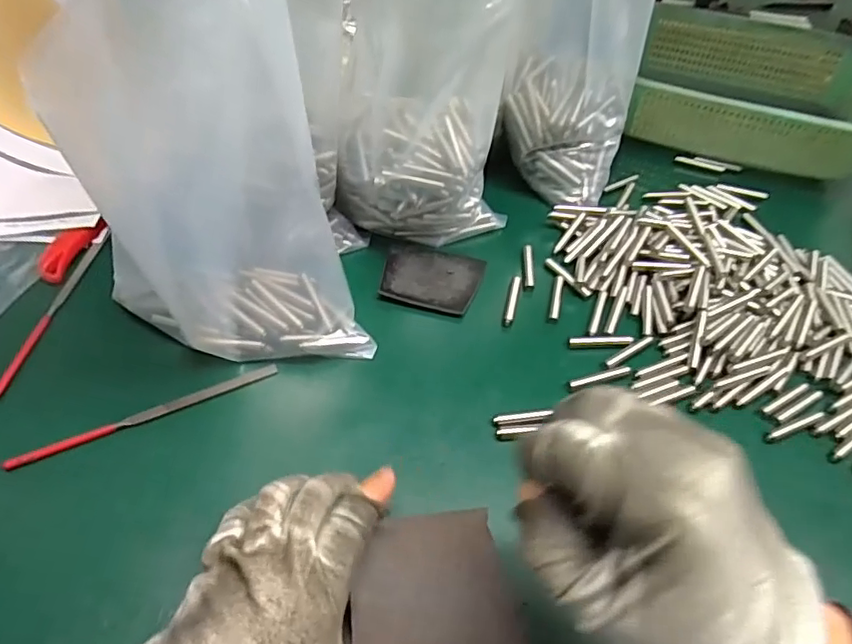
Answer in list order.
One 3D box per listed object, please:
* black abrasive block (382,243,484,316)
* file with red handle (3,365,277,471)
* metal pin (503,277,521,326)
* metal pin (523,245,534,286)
[{"bbox_3d":[0.004,-0.037,0.449,0.075,0.004,0.064,14,51,7],"label":"black abrasive block"},{"bbox_3d":[-0.168,0.056,0.353,0.155,0.008,0.010,-24,56,-22],"label":"file with red handle"},{"bbox_3d":[0.066,-0.017,0.437,0.008,0.004,0.050,13,51,7],"label":"metal pin"},{"bbox_3d":[0.083,-0.046,0.465,0.008,0.004,0.049,7,49,0],"label":"metal pin"}]

